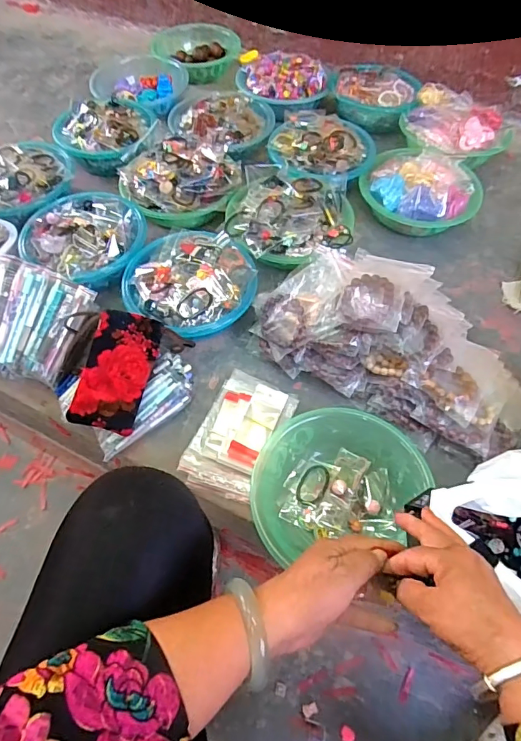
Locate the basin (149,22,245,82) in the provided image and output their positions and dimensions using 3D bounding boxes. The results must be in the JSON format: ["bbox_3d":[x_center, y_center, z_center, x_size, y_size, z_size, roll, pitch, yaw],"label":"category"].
[{"bbox_3d":[-0.175,-0.894,1.274,0.208,0.058,0.217,0,59,0],"label":"basin"}]

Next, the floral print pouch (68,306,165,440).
[{"bbox_3d":[-0.211,0.000,0.675,0.091,0.020,0.175,17,72,-14],"label":"floral print pouch"}]

